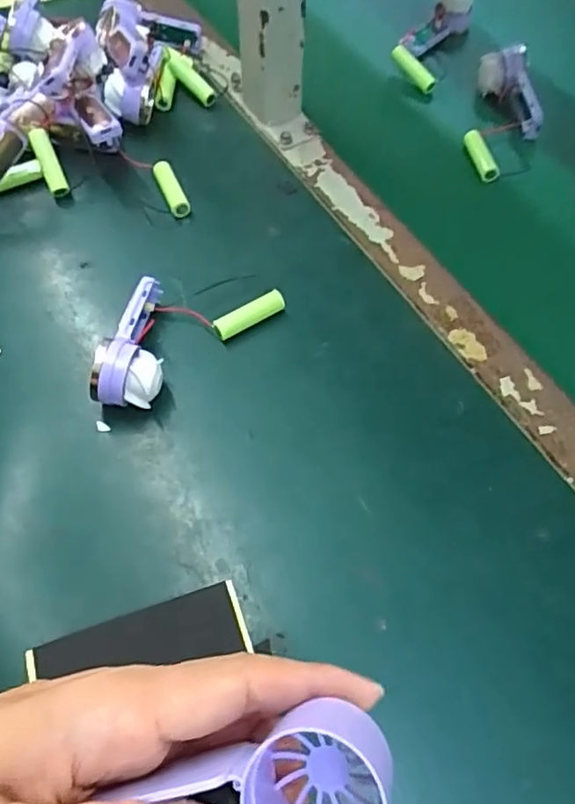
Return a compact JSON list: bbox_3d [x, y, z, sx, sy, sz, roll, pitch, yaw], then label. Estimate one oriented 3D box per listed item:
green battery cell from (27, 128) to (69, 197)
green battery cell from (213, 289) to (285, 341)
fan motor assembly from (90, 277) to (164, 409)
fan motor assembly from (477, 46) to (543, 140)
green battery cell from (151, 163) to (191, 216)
[{"bbox_3d":[-0.181,-0.181,0.460,0.015,0.014,0.049,-23,92,-14],"label":"green battery cell"},{"bbox_3d":[-0.025,-0.058,0.401,0.051,0.010,0.012,-31,66,-17],"label":"green battery cell"},{"bbox_3d":[-0.098,-0.039,0.380,0.040,0.036,0.089,-2,61,-3],"label":"fan motor assembly"},{"bbox_3d":[0.194,-0.269,0.528,0.037,0.042,0.083,-2,61,-3],"label":"fan motor assembly"},{"bbox_3d":[-0.090,-0.164,0.463,0.015,0.012,0.052,-20,63,-12],"label":"green battery cell"}]

